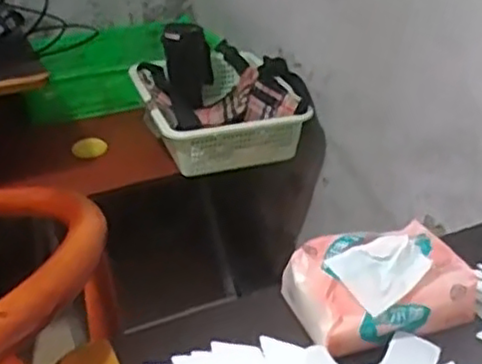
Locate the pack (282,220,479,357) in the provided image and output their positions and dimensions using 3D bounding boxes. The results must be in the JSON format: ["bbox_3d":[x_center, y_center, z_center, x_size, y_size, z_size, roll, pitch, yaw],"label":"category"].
[{"bbox_3d":[0.111,0.081,0.577,0.139,0.060,0.102,-12,30,-19],"label":"pack"}]

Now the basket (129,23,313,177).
[{"bbox_3d":[-0.048,-0.195,1.454,0.323,0.211,0.398,-9,30,-14],"label":"basket"}]

